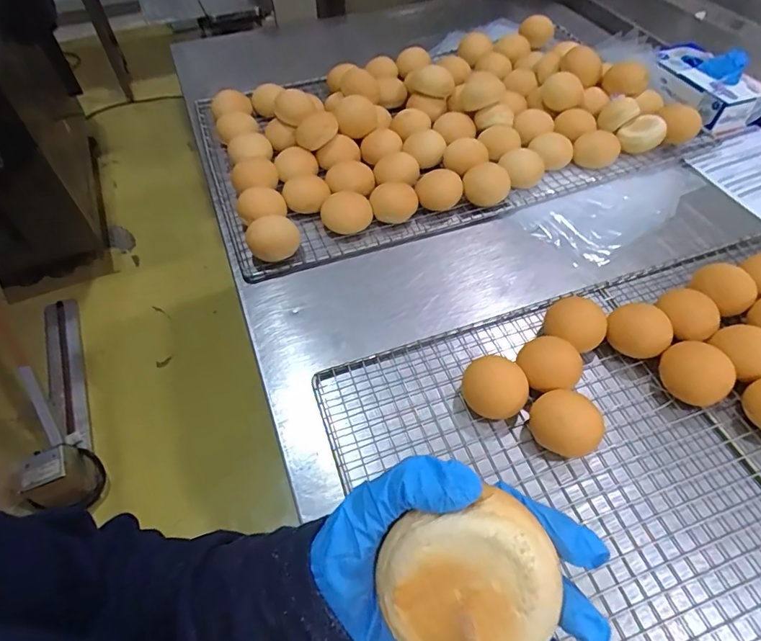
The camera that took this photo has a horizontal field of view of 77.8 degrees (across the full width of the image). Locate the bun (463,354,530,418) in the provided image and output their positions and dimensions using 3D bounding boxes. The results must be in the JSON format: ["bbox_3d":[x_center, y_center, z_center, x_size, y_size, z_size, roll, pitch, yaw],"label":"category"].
[{"bbox_3d":[0.138,0.082,0.563,0.076,0.048,0.066,5,55,7],"label":"bun"}]

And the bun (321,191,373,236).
[{"bbox_3d":[-0.054,-0.172,0.751,0.072,0.034,0.066,-1,54,2],"label":"bun"}]

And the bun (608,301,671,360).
[{"bbox_3d":[0.331,0.014,0.605,0.060,0.049,0.071,-32,59,-19],"label":"bun"}]

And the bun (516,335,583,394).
[{"bbox_3d":[0.208,0.056,0.584,0.068,0.047,0.072,-1,54,2],"label":"bun"}]

